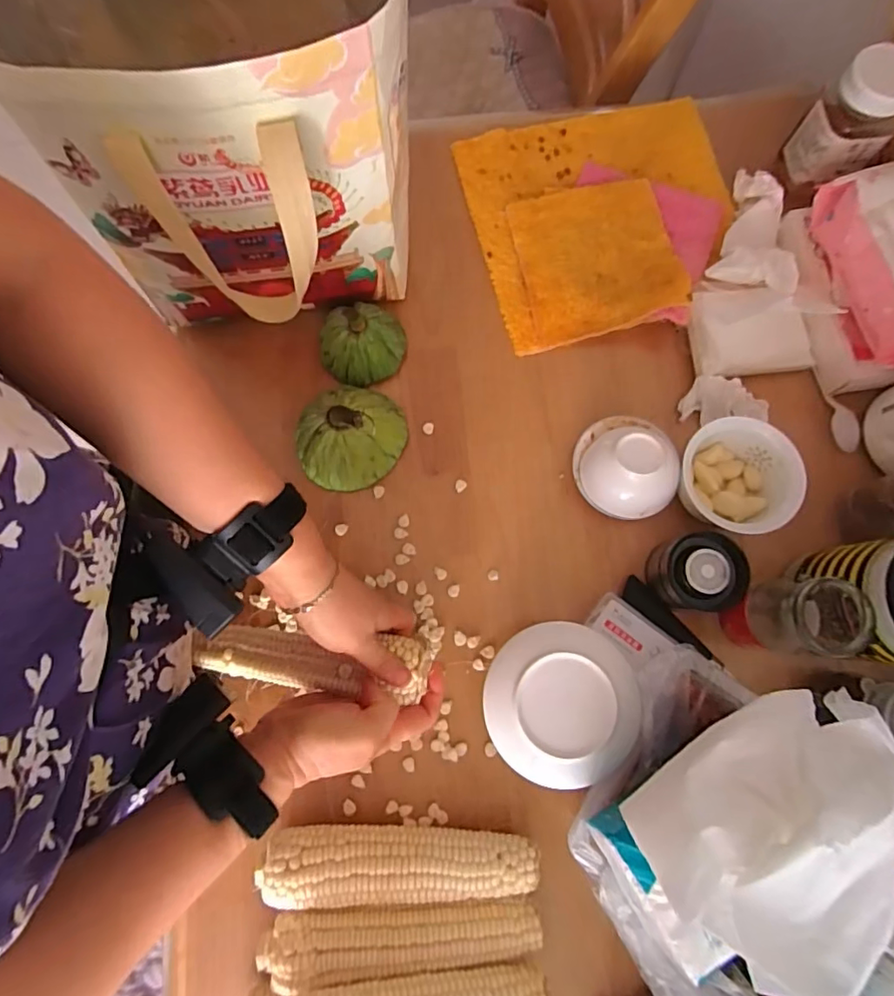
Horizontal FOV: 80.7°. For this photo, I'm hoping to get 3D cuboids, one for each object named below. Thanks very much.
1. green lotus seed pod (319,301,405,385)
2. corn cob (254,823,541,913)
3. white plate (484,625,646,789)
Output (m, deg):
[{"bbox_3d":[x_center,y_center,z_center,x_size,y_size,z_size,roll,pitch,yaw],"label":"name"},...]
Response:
[{"bbox_3d":[-0.082,-0.151,0.512,0.082,0.058,0.065,-28,79,-6],"label":"green lotus seed pod"},{"bbox_3d":[-0.039,0.289,0.419,0.219,0.054,0.053,-1,78,0],"label":"corn cob"},{"bbox_3d":[0.090,0.162,0.411,0.116,0.014,0.118,0,78,0],"label":"white plate"}]

